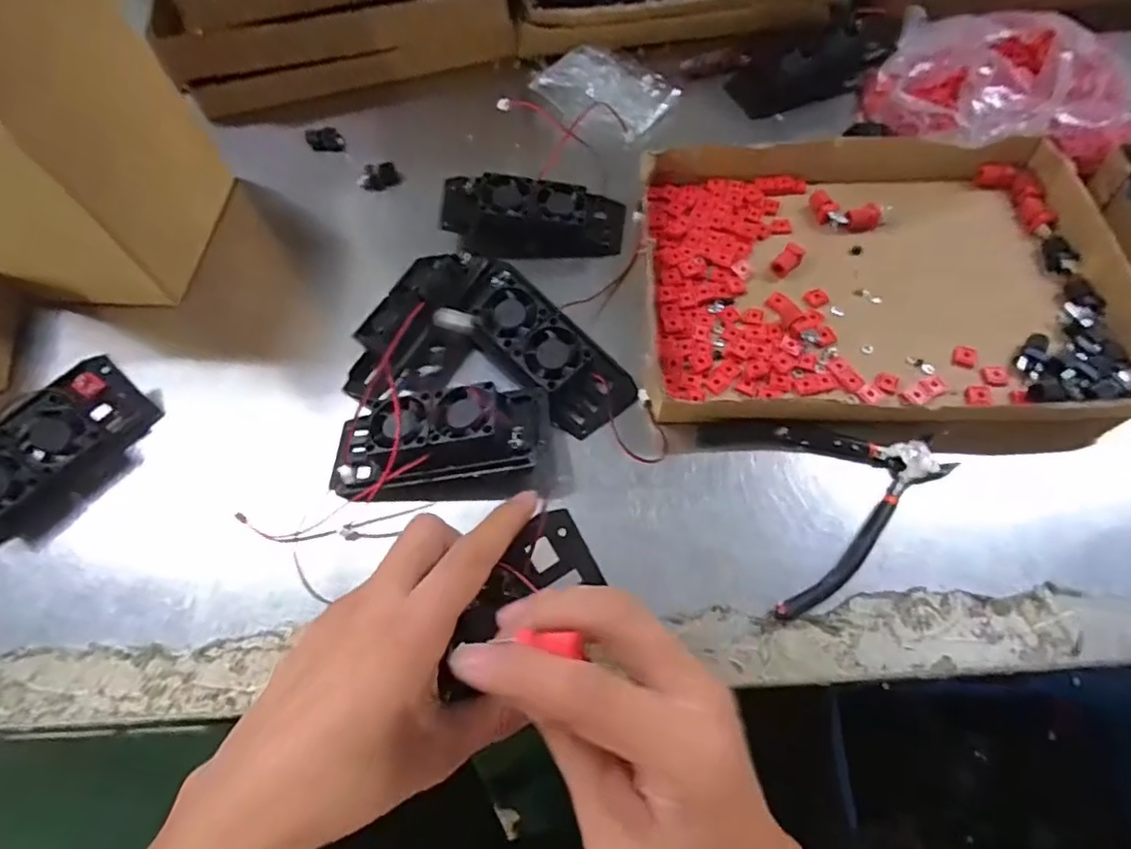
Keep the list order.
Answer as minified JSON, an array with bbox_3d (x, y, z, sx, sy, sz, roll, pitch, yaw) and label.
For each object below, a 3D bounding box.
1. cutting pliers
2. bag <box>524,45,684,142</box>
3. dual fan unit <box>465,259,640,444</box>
[{"bbox_3d":[0.161,0.034,0.352,0.128,0.013,0.121,-16,63,-5],"label":"cutting pliers"},{"bbox_3d":[0.036,-0.303,0.531,0.116,0.015,0.087,34,69,19],"label":"bag"},{"bbox_3d":[-0.015,-0.051,0.394,0.056,0.027,0.131,-42,85,-14],"label":"dual fan unit"}]

